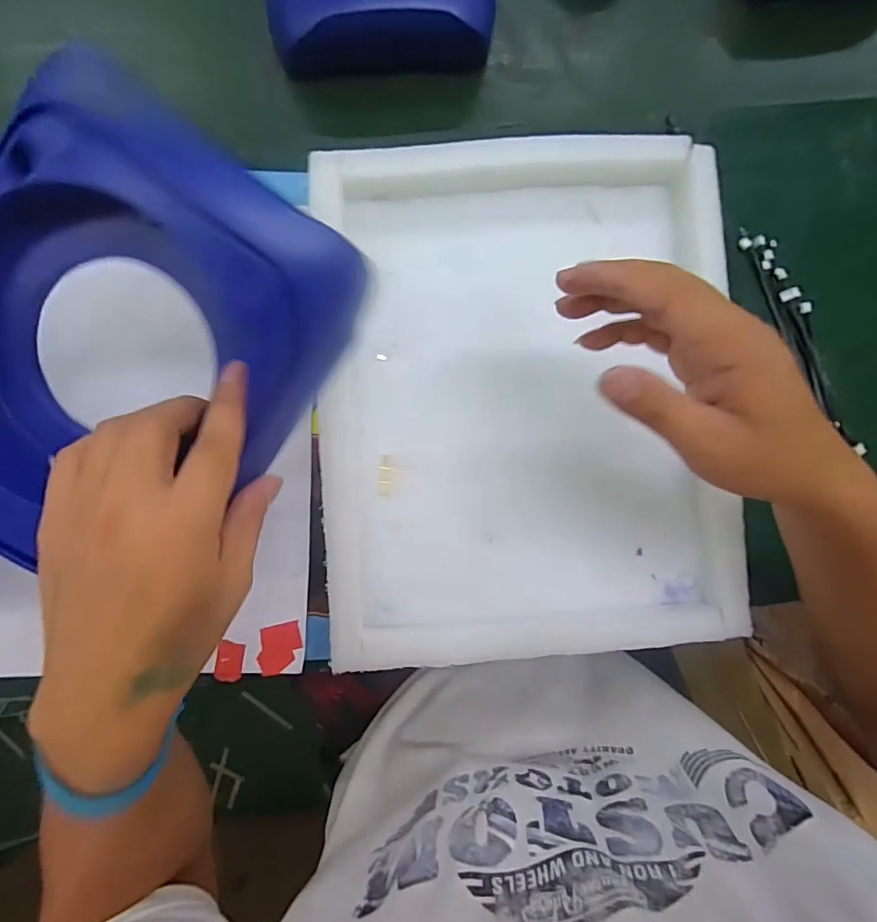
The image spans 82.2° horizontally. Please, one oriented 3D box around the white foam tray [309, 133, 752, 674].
[{"bbox_3d":[0.061,-0.046,0.366,0.284,0.047,0.366,-2,87,-4],"label":"white foam tray"}]

